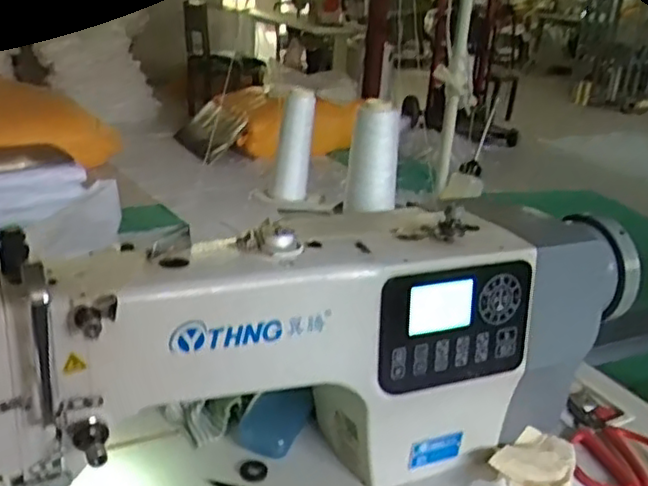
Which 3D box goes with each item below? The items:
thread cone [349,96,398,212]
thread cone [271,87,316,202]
[{"bbox_3d":[0.075,-0.125,0.990,0.072,0.154,0.059,7,22,4],"label":"thread cone"},{"bbox_3d":[-0.045,-0.147,1.033,0.057,0.167,0.047,3,22,-5],"label":"thread cone"}]

